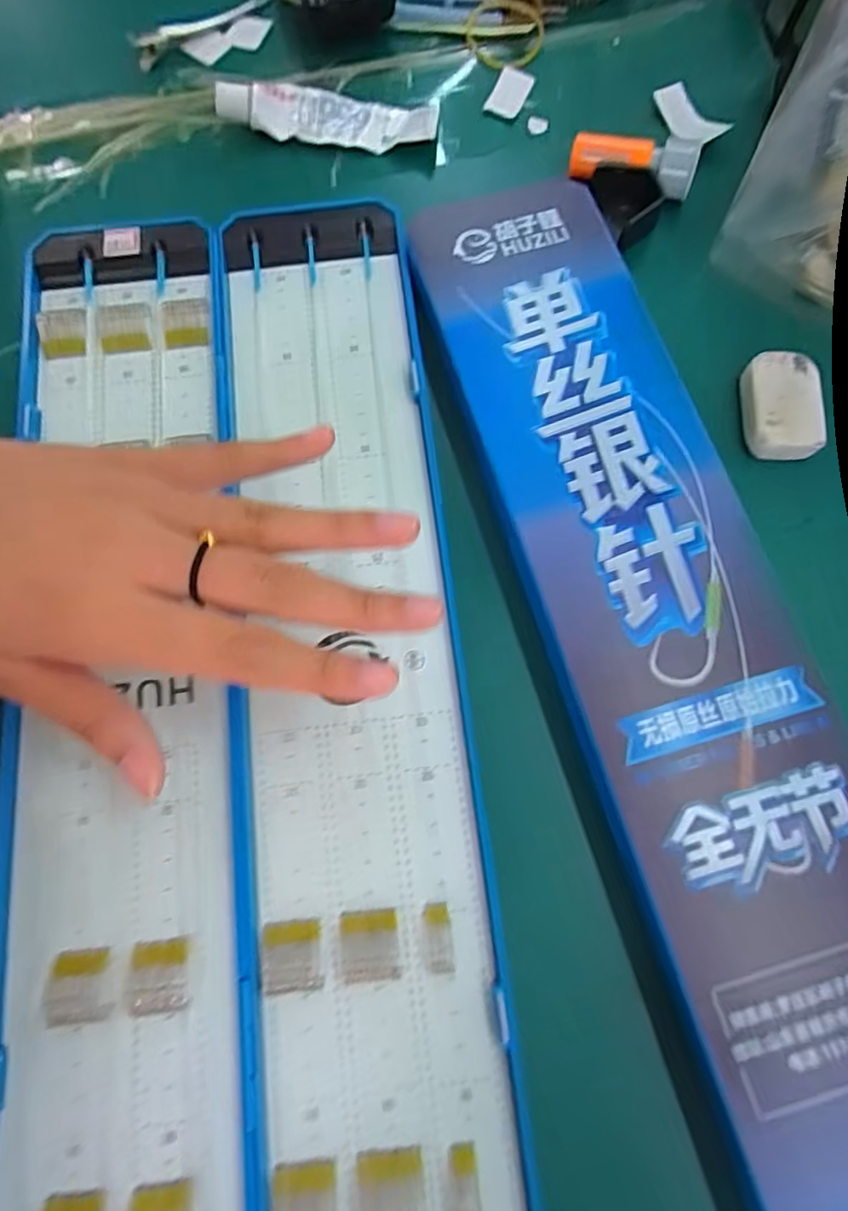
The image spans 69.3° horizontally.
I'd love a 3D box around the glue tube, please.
[{"bbox_3d":[-0.050,-0.254,0.315,0.111,0.016,0.028,3,74,1],"label":"glue tube"}]

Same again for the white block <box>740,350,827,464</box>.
[{"bbox_3d":[0.157,-0.088,0.270,0.031,0.015,0.046,4,74,1],"label":"white block"}]

